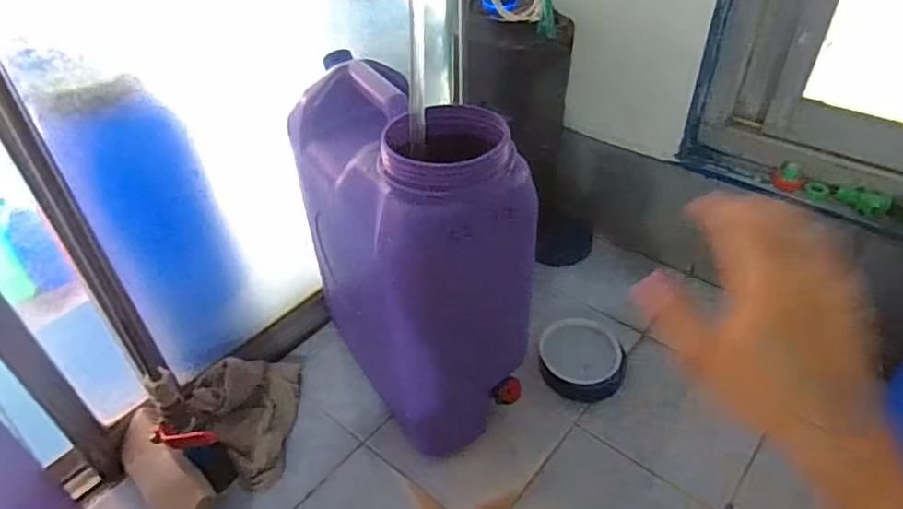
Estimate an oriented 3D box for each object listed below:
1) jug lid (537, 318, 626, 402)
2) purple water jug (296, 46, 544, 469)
[{"bbox_3d":[0.185,0.148,0.845,0.116,0.042,0.109,-1,41,1],"label":"jug lid"},{"bbox_3d":[-0.058,0.000,0.715,0.152,0.397,0.287,-29,48,-27],"label":"purple water jug"}]

